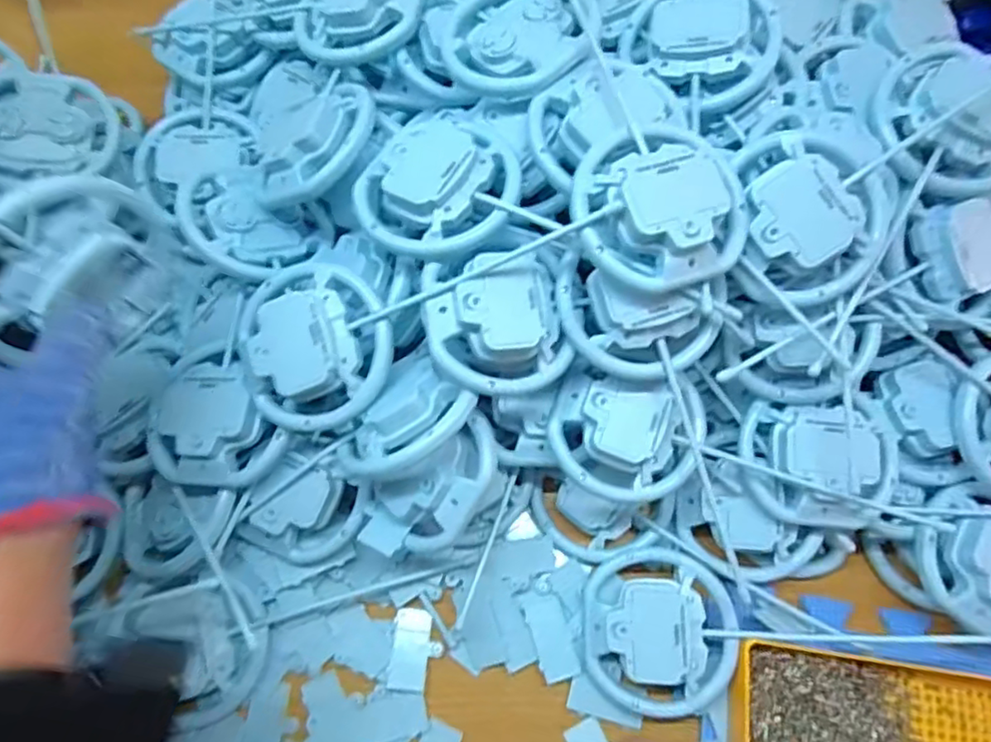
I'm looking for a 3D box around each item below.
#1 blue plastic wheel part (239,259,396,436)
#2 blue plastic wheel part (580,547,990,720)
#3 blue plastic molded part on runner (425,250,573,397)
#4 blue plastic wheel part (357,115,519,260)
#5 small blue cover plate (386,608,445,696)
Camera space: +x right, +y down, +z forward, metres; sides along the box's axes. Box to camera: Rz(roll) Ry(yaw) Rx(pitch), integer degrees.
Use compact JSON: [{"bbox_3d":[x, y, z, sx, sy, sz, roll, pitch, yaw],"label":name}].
[{"bbox_3d":[-0.114,-0.017,0.388,0.098,0.035,0.107,-11,80,8],"label":"blue plastic wheel part"},{"bbox_3d":[0.200,0.184,0.410,0.277,0.034,0.099,8,71,2],"label":"blue plastic wheel part"},{"bbox_3d":[0.001,-0.033,0.381,0.086,0.034,0.093,-9,71,-5],"label":"blue plastic molded part on runner"},{"bbox_3d":[-0.036,-0.117,0.384,0.098,0.026,0.091,-29,74,-11],"label":"blue plastic wheel part"},{"bbox_3d":[-0.054,0.192,0.428,0.034,0.006,0.052,4,71,0],"label":"small blue cover plate"}]

